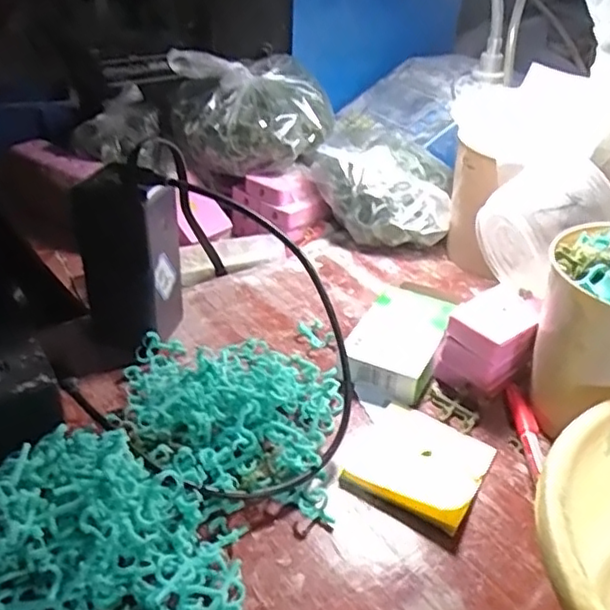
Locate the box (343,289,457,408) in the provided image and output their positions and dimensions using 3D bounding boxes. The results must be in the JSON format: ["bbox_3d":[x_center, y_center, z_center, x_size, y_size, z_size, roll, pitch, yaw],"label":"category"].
[{"bbox_3d":[0.071,0.029,0.473,0.060,0.029,0.109,15,36,18],"label":"box"}]

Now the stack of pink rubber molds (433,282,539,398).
[{"bbox_3d":[0.135,0.029,0.452,0.066,0.057,0.050,-25,42,-34],"label":"stack of pink rubber molds"}]

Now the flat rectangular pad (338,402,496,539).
[{"bbox_3d":[0.069,0.096,0.397,0.083,0.006,0.079,20,38,25],"label":"flat rectangular pad"}]

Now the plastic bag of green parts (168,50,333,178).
[{"bbox_3d":[-0.052,-0.193,0.633,0.160,0.101,0.103,-4,34,-9],"label":"plastic bag of green parts"}]

